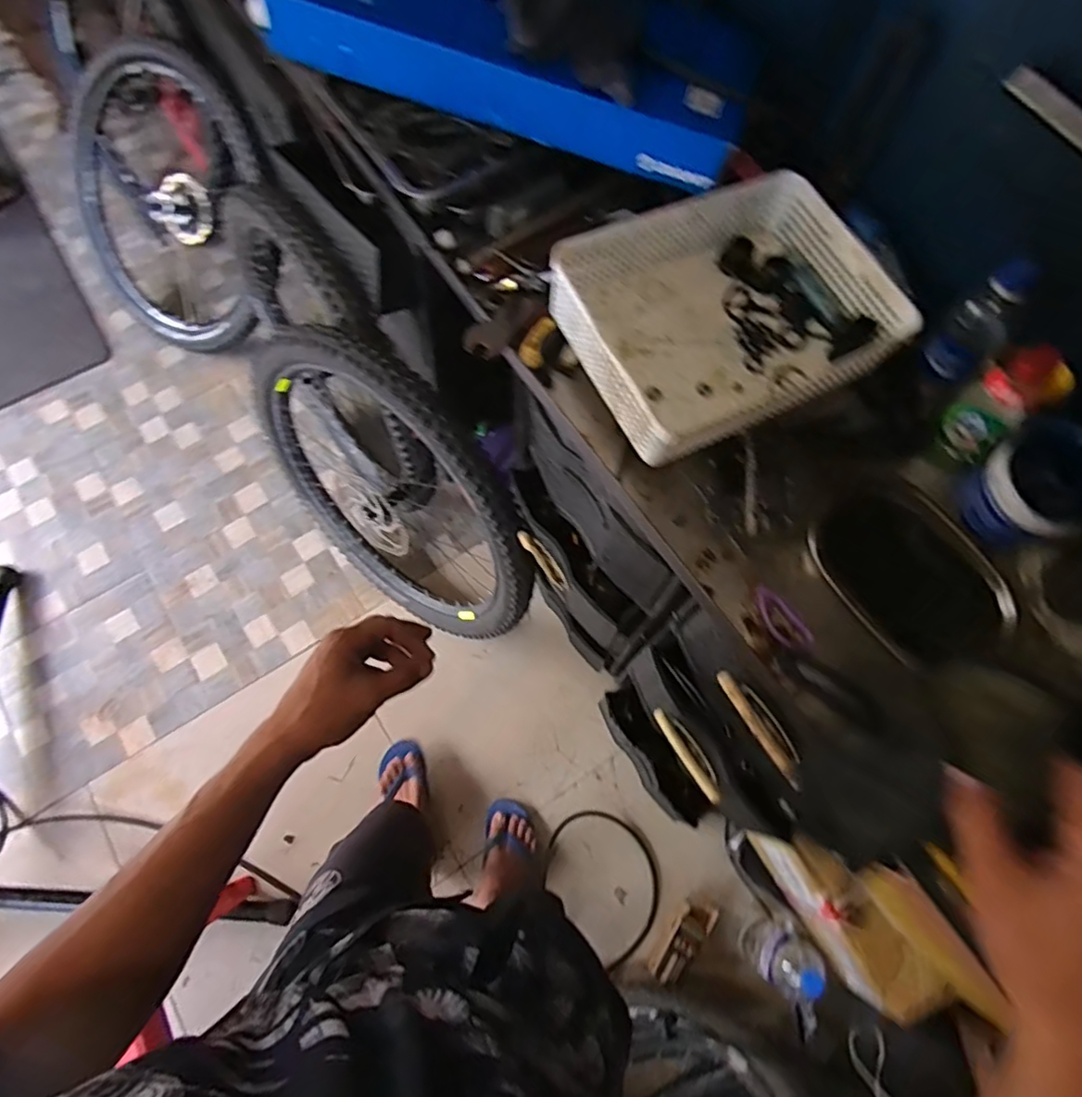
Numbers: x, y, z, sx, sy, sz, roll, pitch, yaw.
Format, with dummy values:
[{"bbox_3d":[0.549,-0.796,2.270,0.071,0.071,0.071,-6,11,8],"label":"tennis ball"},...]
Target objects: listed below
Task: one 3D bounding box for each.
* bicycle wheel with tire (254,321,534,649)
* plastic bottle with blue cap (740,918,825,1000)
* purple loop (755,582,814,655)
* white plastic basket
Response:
[{"bbox_3d":[-0.287,-0.088,1.198,0.646,0.681,0.067,33,56,16],"label":"bicycle wheel with tire"},{"bbox_3d":[0.448,0.748,1.106,0.094,0.251,0.093,0,71,-1],"label":"plastic bottle with blue cap"},{"bbox_3d":[0.244,0.072,0.622,0.034,0.005,0.080,-26,64,-7],"label":"purple loop"},{"bbox_3d":[0.202,-0.256,0.679,0.327,0.093,0.252,-28,74,-10],"label":"white plastic basket"}]

